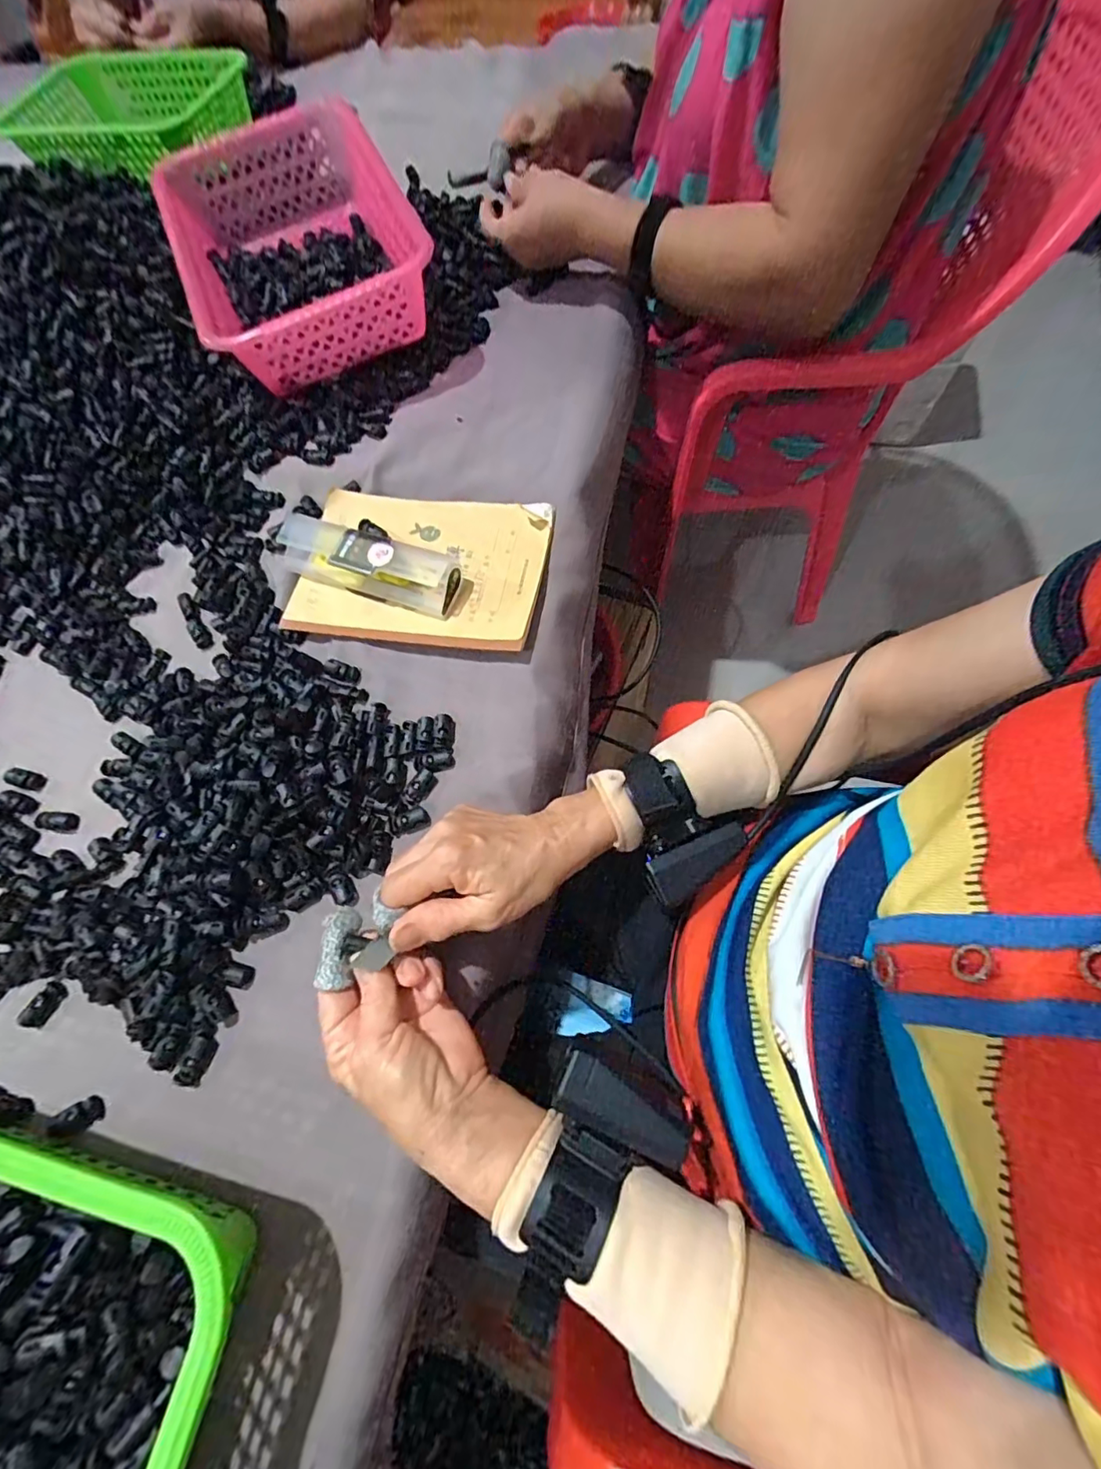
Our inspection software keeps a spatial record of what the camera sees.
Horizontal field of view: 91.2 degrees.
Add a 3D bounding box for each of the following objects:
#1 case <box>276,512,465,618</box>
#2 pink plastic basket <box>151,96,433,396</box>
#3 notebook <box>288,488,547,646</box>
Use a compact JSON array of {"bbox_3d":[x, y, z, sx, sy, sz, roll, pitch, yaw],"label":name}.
[{"bbox_3d":[-0.151,-0.142,0.441,0.155,0.034,0.044,19,74,8],"label":"case"},{"bbox_3d":[-0.243,-0.464,0.521,0.203,0.086,0.271,-23,68,-4],"label":"pink plastic basket"},{"bbox_3d":[-0.110,-0.141,0.450,0.205,0.014,0.139,8,69,9],"label":"notebook"}]

